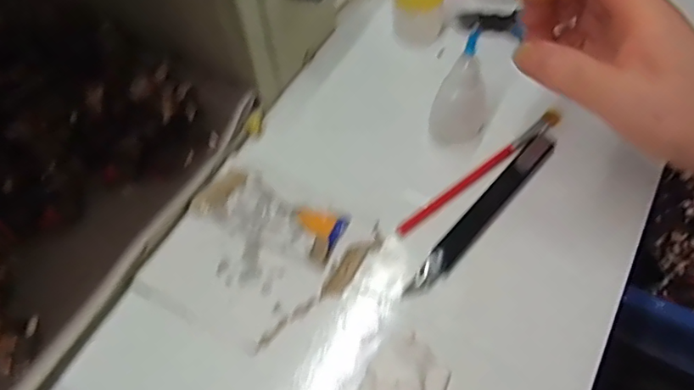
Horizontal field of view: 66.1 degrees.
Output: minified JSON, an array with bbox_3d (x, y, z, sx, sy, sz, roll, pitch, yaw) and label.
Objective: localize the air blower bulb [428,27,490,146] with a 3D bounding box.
[{"bbox_3d":[0.074,-0.066,0.332,0.033,0.085,0.030,21,62,12],"label":"air blower bulb"}]

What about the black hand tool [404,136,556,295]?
[{"bbox_3d":[0.085,0.010,0.334,0.016,0.008,0.141,38,67,20],"label":"black hand tool"}]

